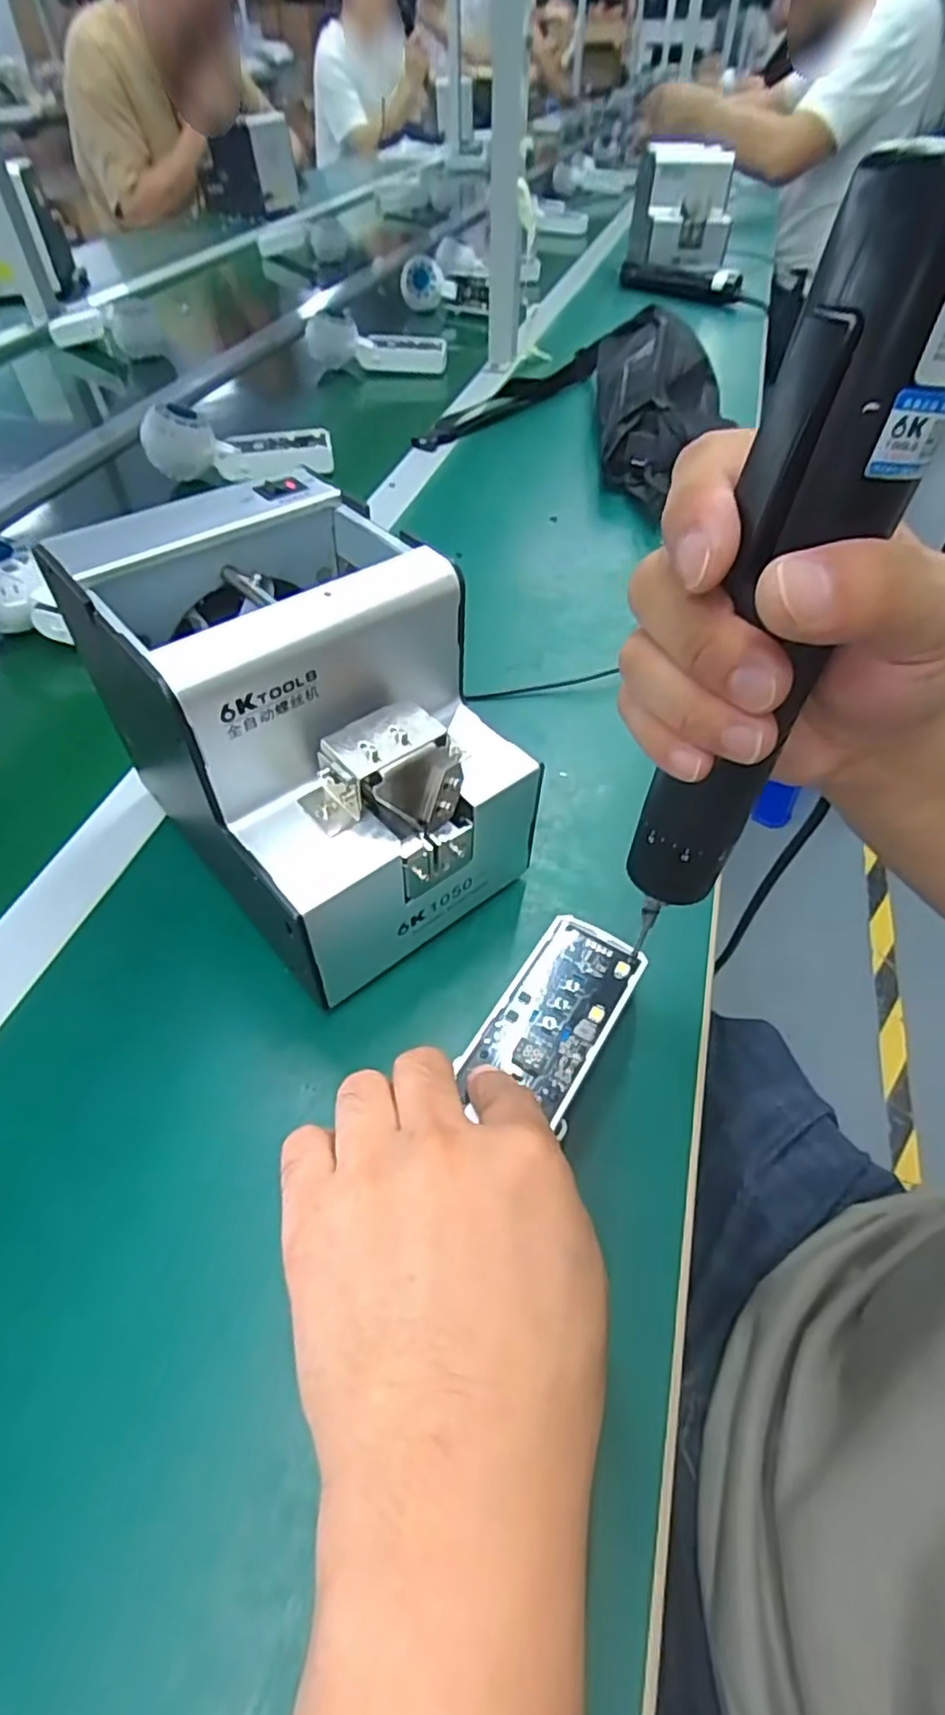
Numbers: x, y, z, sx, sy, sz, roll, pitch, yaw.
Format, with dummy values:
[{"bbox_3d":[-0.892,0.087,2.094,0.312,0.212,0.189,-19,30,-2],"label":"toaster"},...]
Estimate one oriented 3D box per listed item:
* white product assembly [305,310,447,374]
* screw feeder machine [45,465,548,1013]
[{"bbox_3d":[-0.117,-0.620,0.832,0.167,0.063,0.035,1,51,0],"label":"white product assembly"},{"bbox_3d":[-0.071,-0.052,0.312,0.136,0.156,0.177,-32,59,-24],"label":"screw feeder machine"}]

